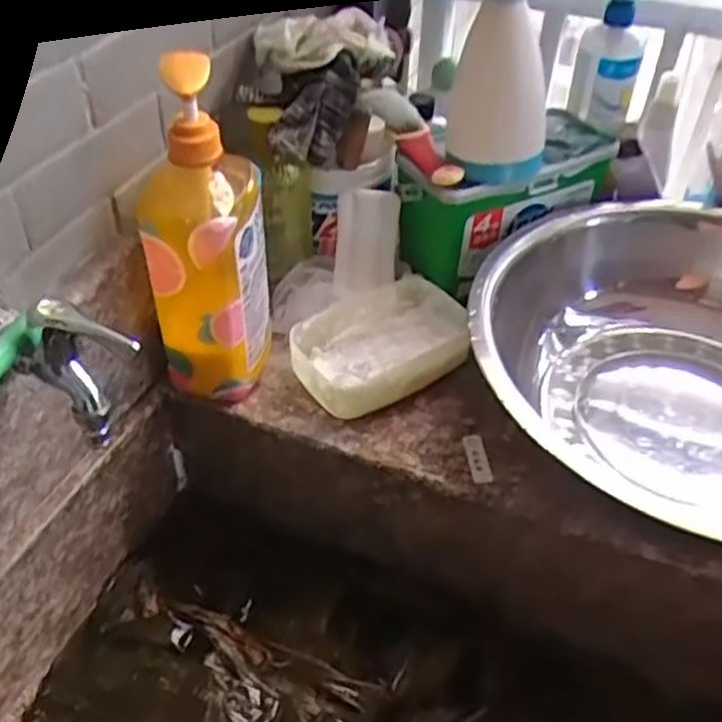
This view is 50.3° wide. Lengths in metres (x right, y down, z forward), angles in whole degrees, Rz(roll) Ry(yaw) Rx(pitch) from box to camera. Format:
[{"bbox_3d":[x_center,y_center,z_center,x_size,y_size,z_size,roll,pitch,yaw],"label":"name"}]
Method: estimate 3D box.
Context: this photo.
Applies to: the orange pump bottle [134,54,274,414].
[{"bbox_3d":[-0.114,-0.088,0.566,0.076,0.250,0.078,4,43,2],"label":"orange pump bottle"}]

